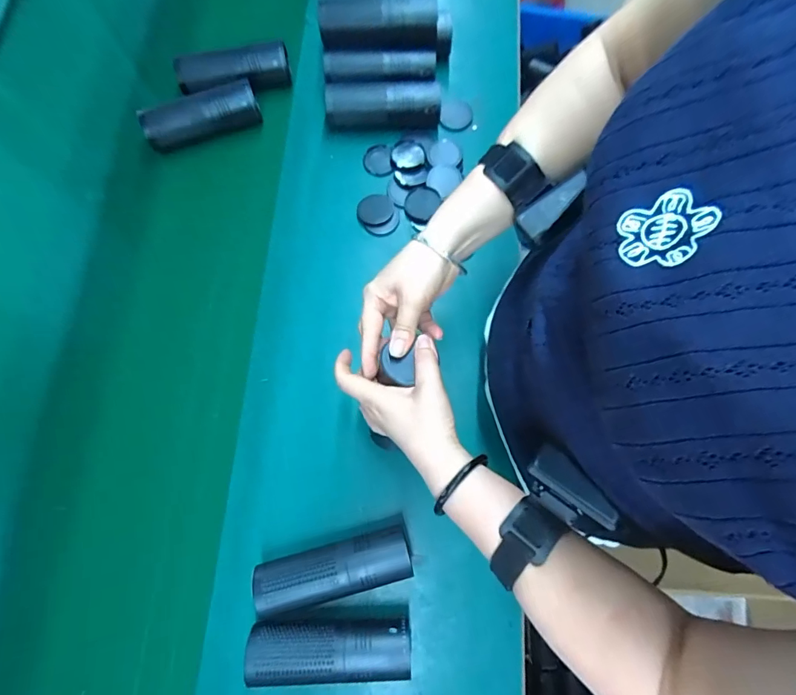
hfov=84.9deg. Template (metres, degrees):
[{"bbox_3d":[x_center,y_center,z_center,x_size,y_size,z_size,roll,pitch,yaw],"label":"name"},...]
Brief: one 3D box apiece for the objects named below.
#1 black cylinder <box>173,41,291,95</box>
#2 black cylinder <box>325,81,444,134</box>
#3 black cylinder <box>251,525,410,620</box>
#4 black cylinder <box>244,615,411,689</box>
[{"bbox_3d":[-0.242,-0.401,0.634,0.163,0.044,0.051,-6,76,-1],"label":"black cylinder"},{"bbox_3d":[-0.023,-0.350,0.628,0.164,0.044,0.053,2,76,1],"label":"black cylinder"},{"bbox_3d":[-0.067,0.237,0.469,0.160,0.053,0.051,-13,76,-2],"label":"black cylinder"},{"bbox_3d":[-0.069,0.311,0.453,0.162,0.053,0.052,0,76,1],"label":"black cylinder"}]

